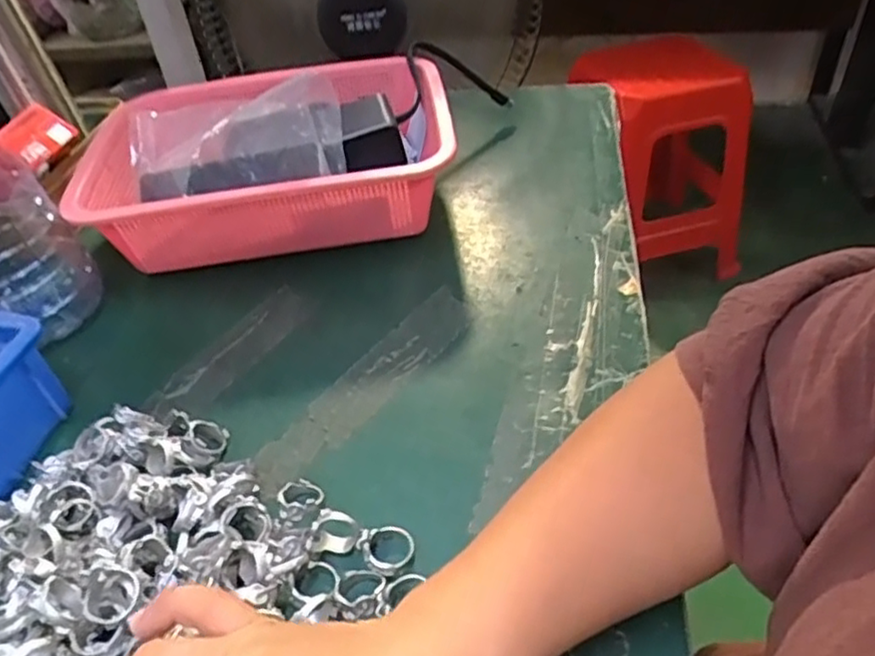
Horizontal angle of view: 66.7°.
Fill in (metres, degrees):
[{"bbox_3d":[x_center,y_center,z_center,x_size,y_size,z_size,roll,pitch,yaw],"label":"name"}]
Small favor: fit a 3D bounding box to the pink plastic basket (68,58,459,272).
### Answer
[{"bbox_3d":[-0.141,-0.151,0.582,0.288,0.106,0.223,-7,42,-1],"label":"pink plastic basket"}]

